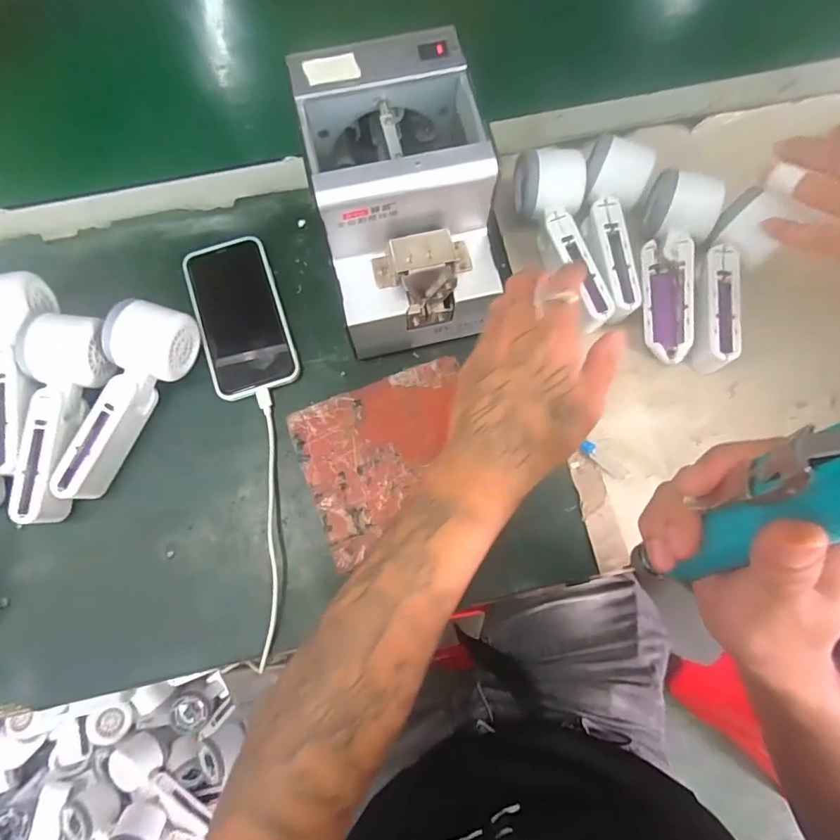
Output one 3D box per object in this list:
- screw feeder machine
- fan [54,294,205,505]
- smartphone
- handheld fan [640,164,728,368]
[{"bbox_3d":[-0.016,-0.161,0.401,0.127,0.150,0.175,-13,76,-3],"label":"screw feeder machine"},{"bbox_3d":[-0.237,-0.015,0.410,0.056,0.047,0.167,16,76,4],"label":"fan"},{"bbox_3d":[-0.161,-0.095,0.452,0.074,0.009,0.146,-18,76,-4],"label":"smartphone"},{"bbox_3d":[0.219,-0.136,0.435,0.052,0.042,0.157,14,76,3],"label":"handheld fan"}]

